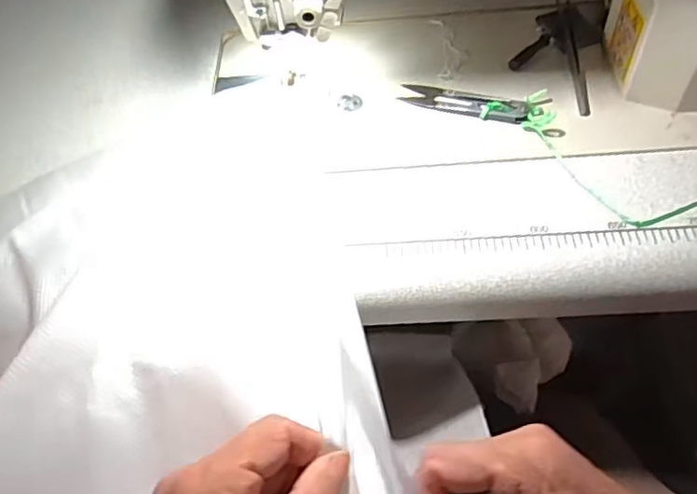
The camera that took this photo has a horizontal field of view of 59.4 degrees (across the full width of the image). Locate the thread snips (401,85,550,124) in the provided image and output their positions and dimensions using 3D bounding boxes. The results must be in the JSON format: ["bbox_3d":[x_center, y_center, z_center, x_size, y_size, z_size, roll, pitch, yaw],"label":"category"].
[{"bbox_3d":[0.095,-0.112,0.470,0.107,0.008,0.028,12,56,14],"label":"thread snips"}]

